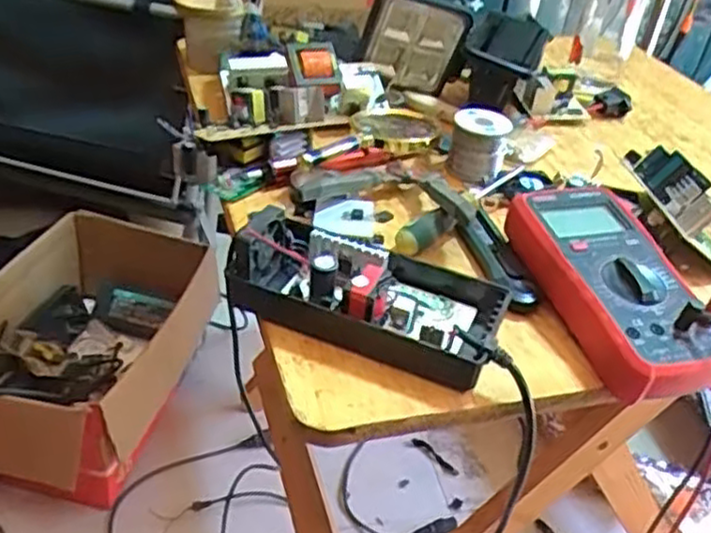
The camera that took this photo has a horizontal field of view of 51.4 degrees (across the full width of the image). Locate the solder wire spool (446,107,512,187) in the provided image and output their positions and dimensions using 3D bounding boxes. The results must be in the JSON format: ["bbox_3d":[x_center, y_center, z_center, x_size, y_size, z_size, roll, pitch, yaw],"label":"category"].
[{"bbox_3d":[0.115,-0.111,0.702,0.050,0.062,0.049,5,35,-3],"label":"solder wire spool"}]

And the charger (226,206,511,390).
[{"bbox_3d":[0.010,0.014,0.502,0.183,0.052,0.090,17,37,14],"label":"charger"}]

